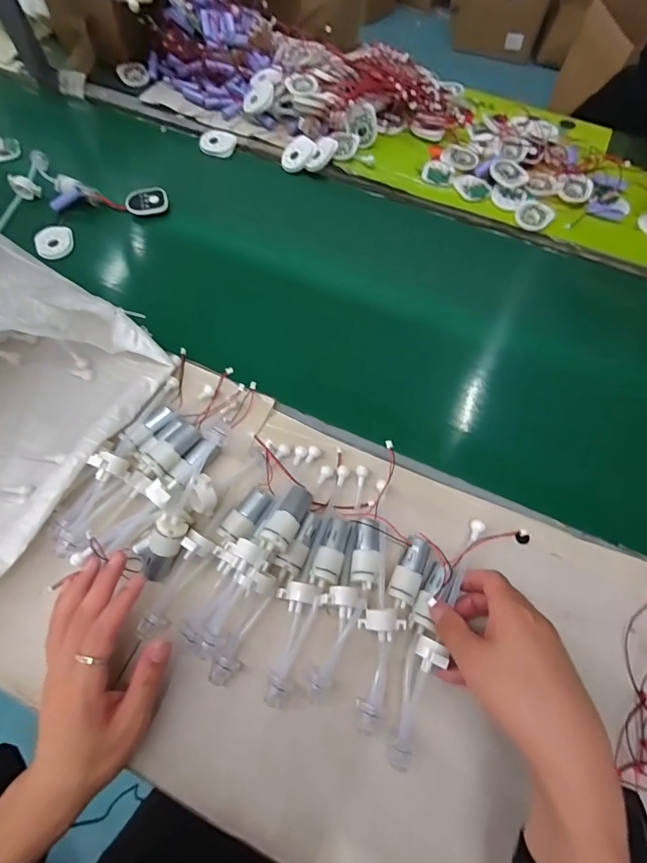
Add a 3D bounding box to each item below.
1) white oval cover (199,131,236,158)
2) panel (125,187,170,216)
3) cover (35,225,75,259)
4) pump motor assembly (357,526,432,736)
[{"bbox_3d":[-0.174,-0.473,0.688,0.059,0.006,0.065,9,66,5],"label":"white oval cover"},{"bbox_3d":[-0.262,-0.342,0.623,0.059,0.013,0.044,-17,66,-7],"label":"panel"},{"bbox_3d":[-0.382,-0.269,0.594,0.050,0.011,0.062,-32,69,-13],"label":"cover"},{"bbox_3d":[0.055,0.167,0.363,0.045,0.027,0.158,15,67,8],"label":"pump motor assembly"}]

